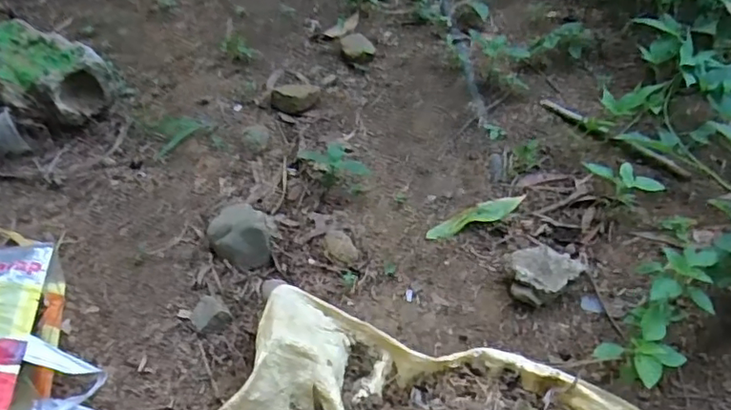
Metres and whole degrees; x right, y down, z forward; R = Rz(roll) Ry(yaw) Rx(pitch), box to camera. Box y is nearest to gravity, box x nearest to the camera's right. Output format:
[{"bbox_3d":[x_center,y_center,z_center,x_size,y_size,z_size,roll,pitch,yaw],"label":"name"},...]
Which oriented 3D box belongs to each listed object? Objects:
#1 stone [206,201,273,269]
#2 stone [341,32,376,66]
[{"bbox_3d":[-0.168,0.043,0.794,0.075,0.060,0.075,0,51,0],"label":"stone"},{"bbox_3d":[-0.014,-0.305,1.158,0.062,0.029,0.074,-7,52,-5],"label":"stone"}]

